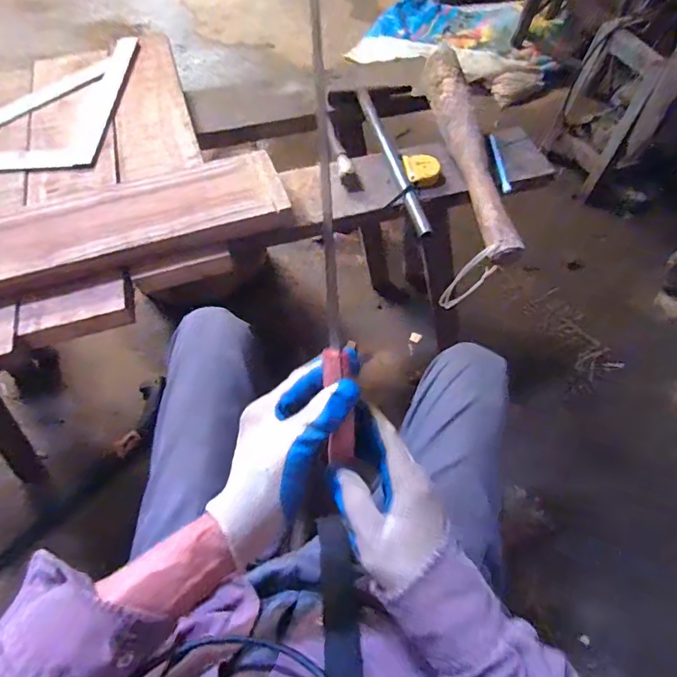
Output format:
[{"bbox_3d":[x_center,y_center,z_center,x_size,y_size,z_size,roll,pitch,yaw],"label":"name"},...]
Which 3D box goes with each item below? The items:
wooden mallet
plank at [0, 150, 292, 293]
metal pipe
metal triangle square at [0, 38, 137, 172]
[{"bbox_3d":[0.207,-0.316,0.707,0.061,0.057,0.467,-9,59,-2],"label":"wooden mallet"},{"bbox_3d":[-0.404,-0.129,0.601,0.655,0.043,0.141,-18,60,-8],"label":"plank"},{"bbox_3d":[0.087,-0.313,0.743,0.022,0.021,0.400,-11,59,-4],"label":"metal pipe"},{"bbox_3d":[-0.720,-0.416,0.799,0.621,0.015,0.373,-4,59,0],"label":"metal triangle square"}]

